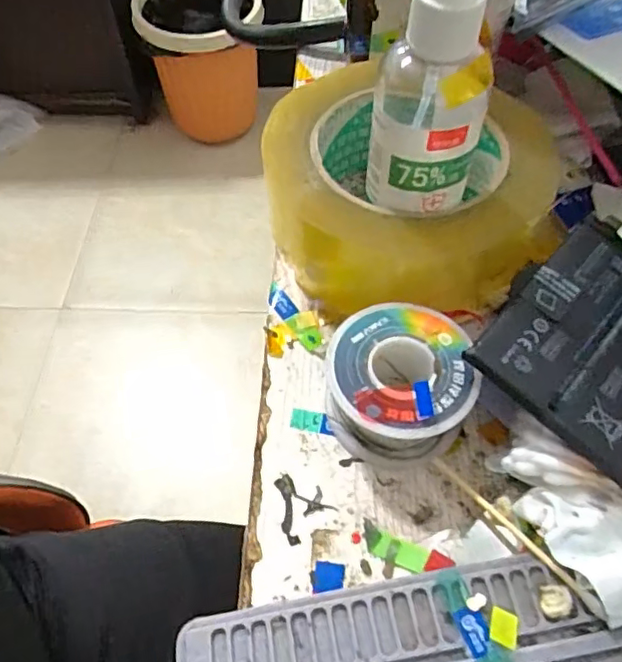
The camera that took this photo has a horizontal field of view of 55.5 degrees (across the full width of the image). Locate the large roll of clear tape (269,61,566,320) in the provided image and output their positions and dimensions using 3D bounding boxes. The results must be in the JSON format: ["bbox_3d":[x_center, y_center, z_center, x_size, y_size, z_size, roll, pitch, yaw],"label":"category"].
[{"bbox_3d":[0.042,-0.065,0.268,0.123,0.046,0.119,1,57,2],"label":"large roll of clear tape"}]

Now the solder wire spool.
[{"bbox_3d":[0.032,0.020,0.221,0.050,0.033,0.052,0,57,1],"label":"solder wire spool"}]

